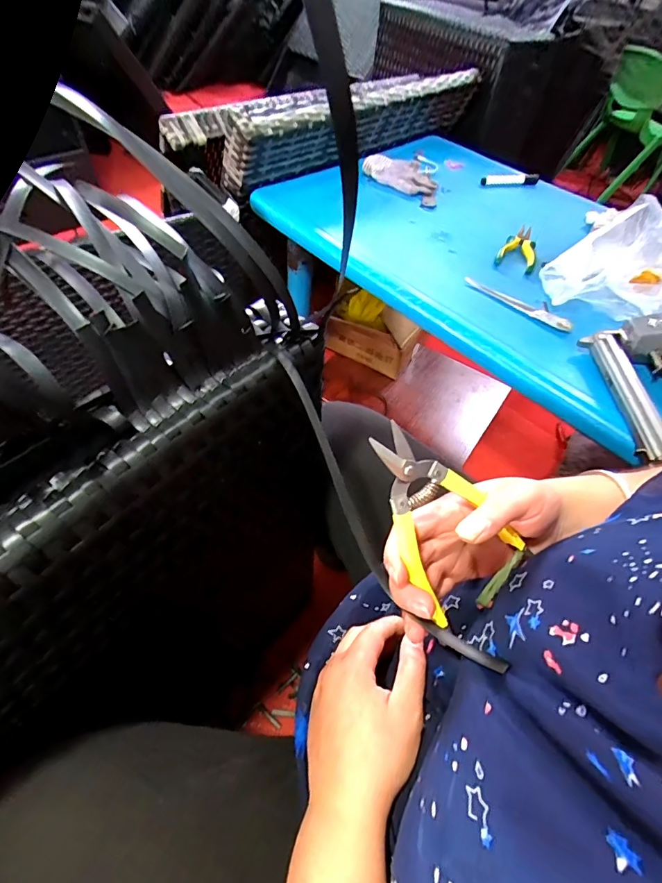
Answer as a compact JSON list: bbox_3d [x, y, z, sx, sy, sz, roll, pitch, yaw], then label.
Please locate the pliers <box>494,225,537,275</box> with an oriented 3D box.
[{"bbox_3d":[0.353,-0.357,0.780,0.066,0.023,0.144,27,56,14],"label":"pliers"}]

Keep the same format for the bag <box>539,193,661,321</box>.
[{"bbox_3d":[0.445,-0.270,0.638,0.203,0.138,0.105,2,54,-3],"label":"bag"}]

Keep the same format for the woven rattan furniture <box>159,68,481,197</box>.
[{"bbox_3d":[0.039,-0.756,0.998,0.780,0.129,0.206,-36,64,-27],"label":"woven rattan furniture"}]

